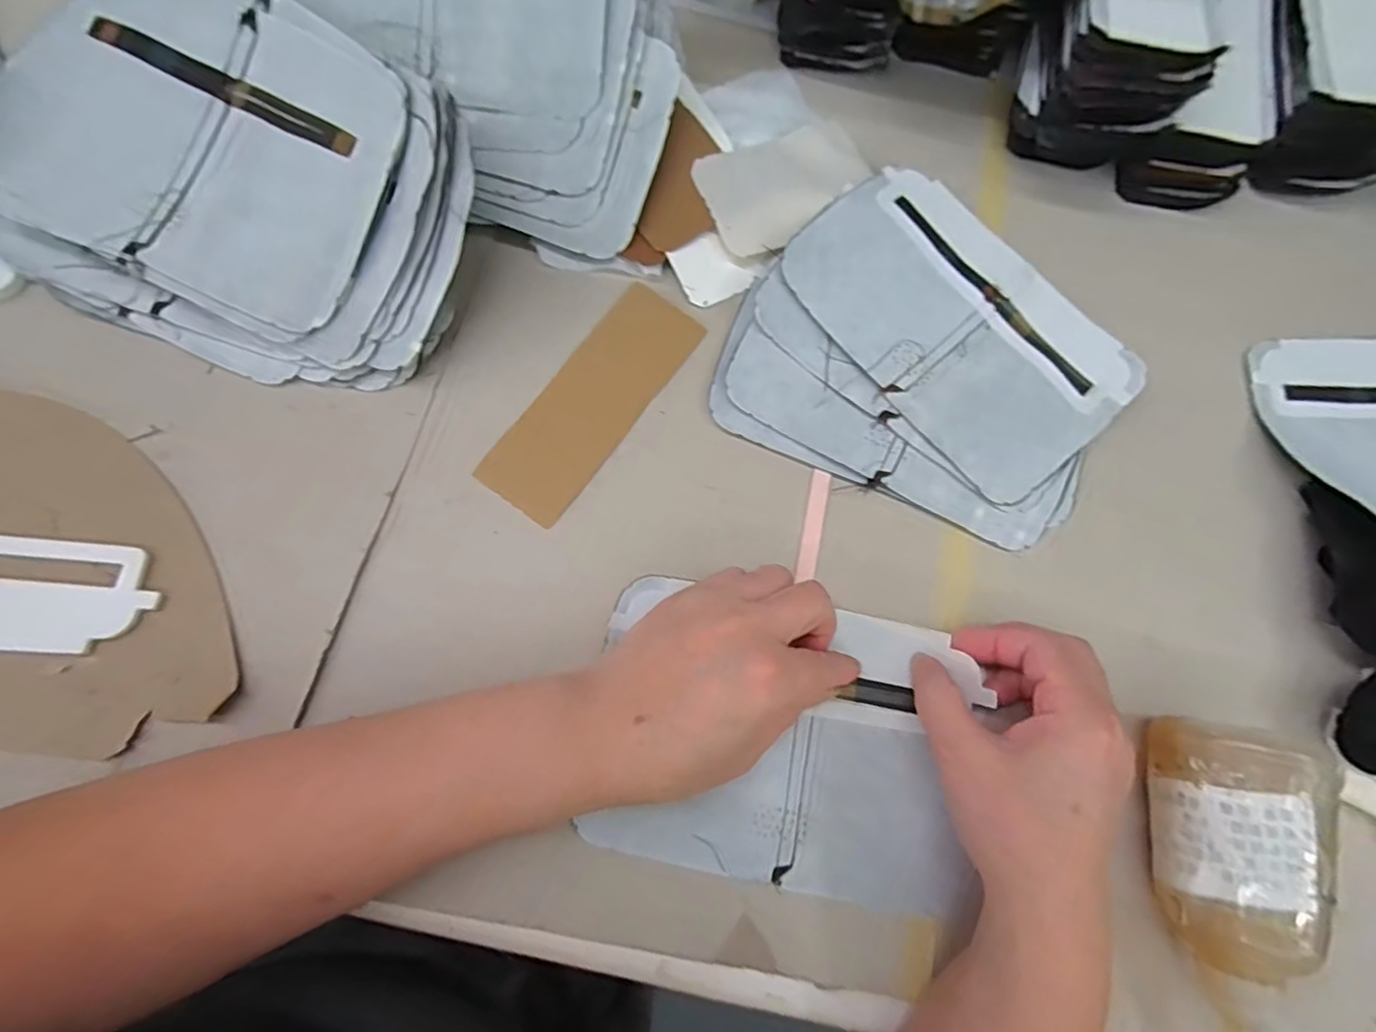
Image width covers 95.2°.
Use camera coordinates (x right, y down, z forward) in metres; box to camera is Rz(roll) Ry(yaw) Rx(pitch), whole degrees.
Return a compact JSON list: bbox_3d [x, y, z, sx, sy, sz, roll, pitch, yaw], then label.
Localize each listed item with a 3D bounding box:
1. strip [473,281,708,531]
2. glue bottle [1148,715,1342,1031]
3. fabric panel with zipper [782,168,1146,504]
[{"bbox_3d":[-0.052,-0.064,0.348,0.053,0.006,0.144,35,77,4],"label":"strip"},{"bbox_3d":[0.230,0.183,0.271,0.055,0.060,0.177,16,76,-1],"label":"glue bottle"},{"bbox_3d":[0.153,-0.110,0.360,0.121,0.009,0.194,-41,85,-10],"label":"fabric panel with zipper"}]

